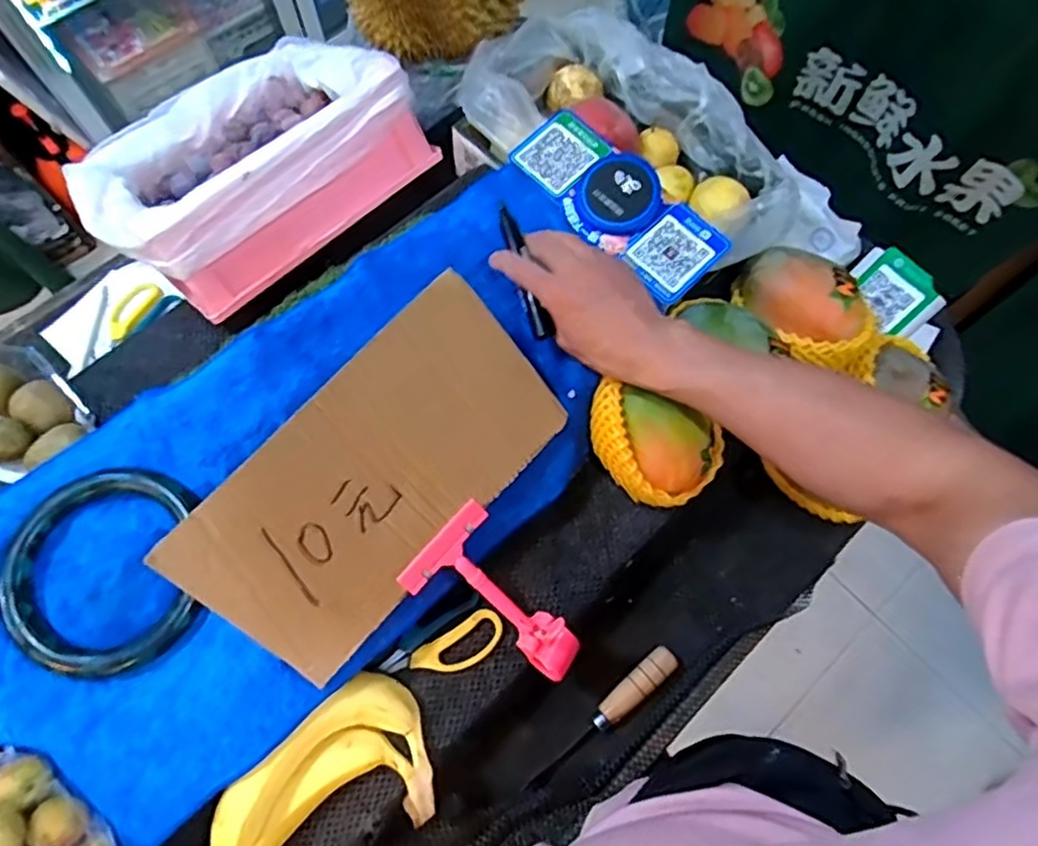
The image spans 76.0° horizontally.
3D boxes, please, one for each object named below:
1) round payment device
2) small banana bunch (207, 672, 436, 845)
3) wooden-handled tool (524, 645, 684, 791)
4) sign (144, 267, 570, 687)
[{"bbox_3d":[0.093,-0.216,0.637,0.080,0.024,0.085,43,75,14],"label":"round payment device"},{"bbox_3d":[-0.175,0.283,0.499,0.215,0.050,0.118,-21,71,-8],"label":"small banana bunch"},{"bbox_3d":[0.077,0.273,0.618,0.176,0.024,0.025,-36,74,-13],"label":"wooden-handled tool"},{"bbox_3d":[-0.097,0.039,0.490,0.279,0.010,0.160,-47,121,-14],"label":"sign"}]

